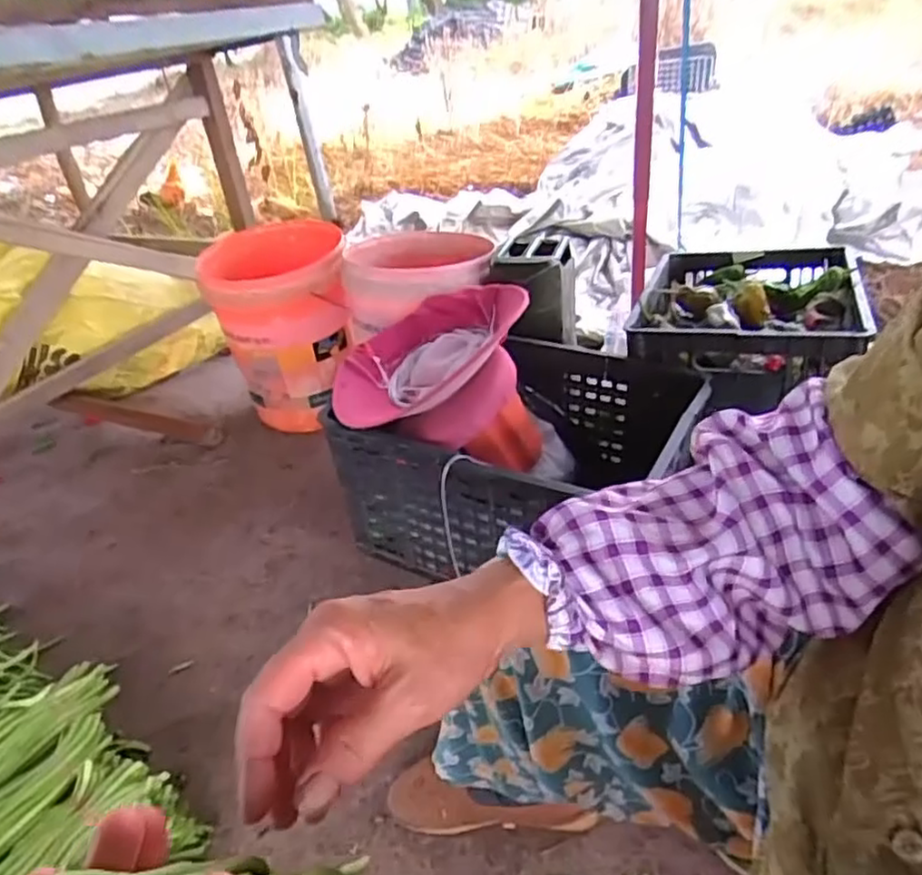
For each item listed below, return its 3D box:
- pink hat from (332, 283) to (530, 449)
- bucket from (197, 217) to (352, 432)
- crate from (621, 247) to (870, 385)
[{"bbox_3d":[-0.036,-0.135,1.054,0.266,0.121,0.334,11,38,26],"label":"pink hat"},{"bbox_3d":[-0.379,-0.247,1.492,0.267,0.349,0.313,-13,34,-7],"label":"bucket"},{"bbox_3d":[0.511,-0.245,1.225,0.340,0.096,0.513,8,35,22],"label":"crate"}]

